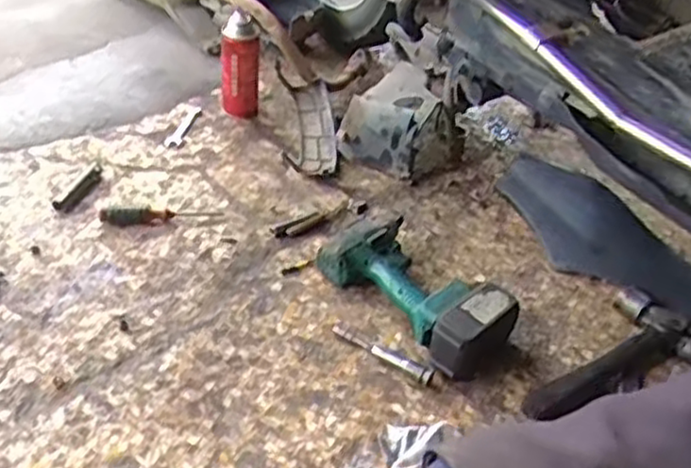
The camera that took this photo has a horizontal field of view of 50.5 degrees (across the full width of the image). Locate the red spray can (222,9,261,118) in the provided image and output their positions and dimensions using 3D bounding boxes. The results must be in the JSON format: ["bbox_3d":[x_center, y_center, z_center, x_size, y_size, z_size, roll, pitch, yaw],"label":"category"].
[{"bbox_3d":[-0.168,-0.266,1.172,0.057,0.169,0.050,2,41,-6],"label":"red spray can"}]

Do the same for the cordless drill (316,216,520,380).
[{"bbox_3d":[0.088,0.068,0.917,0.122,0.079,0.245,-27,52,-33],"label":"cordless drill"}]

